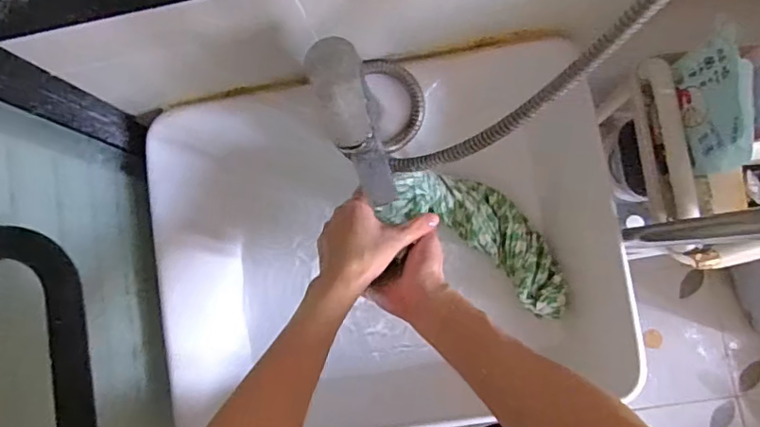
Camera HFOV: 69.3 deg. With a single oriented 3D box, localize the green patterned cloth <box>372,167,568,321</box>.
[{"bbox_3d":[0.104,0.024,0.551,0.195,0.110,0.120,14,84,7],"label":"green patterned cloth"}]

